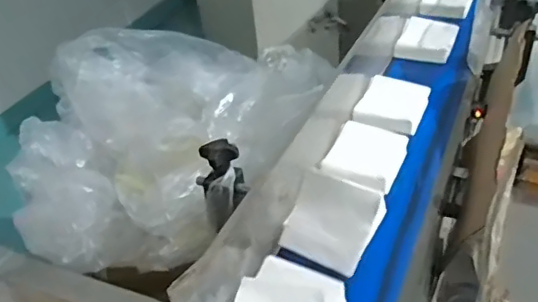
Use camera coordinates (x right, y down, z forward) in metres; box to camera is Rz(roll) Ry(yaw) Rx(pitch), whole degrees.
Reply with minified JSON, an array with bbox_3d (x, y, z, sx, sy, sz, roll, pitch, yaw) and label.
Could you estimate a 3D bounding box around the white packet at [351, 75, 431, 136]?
[{"bbox_3d":[0.188,-0.074,0.866,0.096,0.035,0.110,10,40,22],"label":"white packet"}]

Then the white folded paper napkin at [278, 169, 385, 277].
[{"bbox_3d":[0.071,0.079,0.626,0.094,0.097,0.009,23,4,17],"label":"white folded paper napkin"}]

